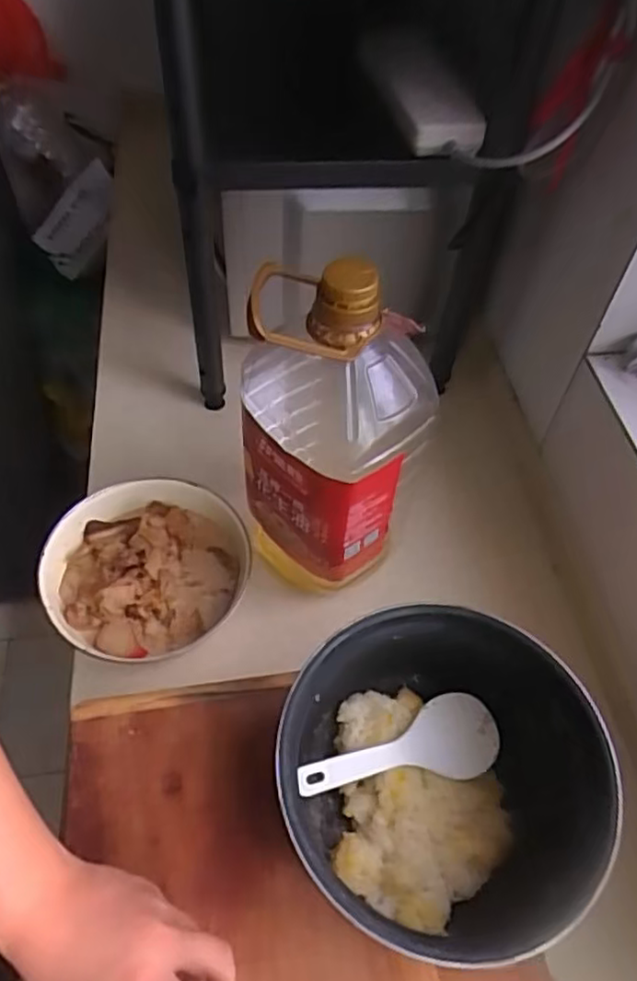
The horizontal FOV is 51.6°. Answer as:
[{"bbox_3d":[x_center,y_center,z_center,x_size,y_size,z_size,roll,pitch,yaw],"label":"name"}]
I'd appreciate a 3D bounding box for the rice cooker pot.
[{"bbox_3d":[0.087,0.228,0.510,0.226,0.153,0.220,2,53,-2],"label":"rice cooker pot"}]

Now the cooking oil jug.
[{"bbox_3d":[0.015,-0.046,0.616,0.140,0.360,0.146,-35,62,-26],"label":"cooking oil jug"}]

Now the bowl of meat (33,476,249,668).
[{"bbox_3d":[-0.170,0.079,0.667,0.199,0.071,0.174,-24,58,-20],"label":"bowl of meat"}]

